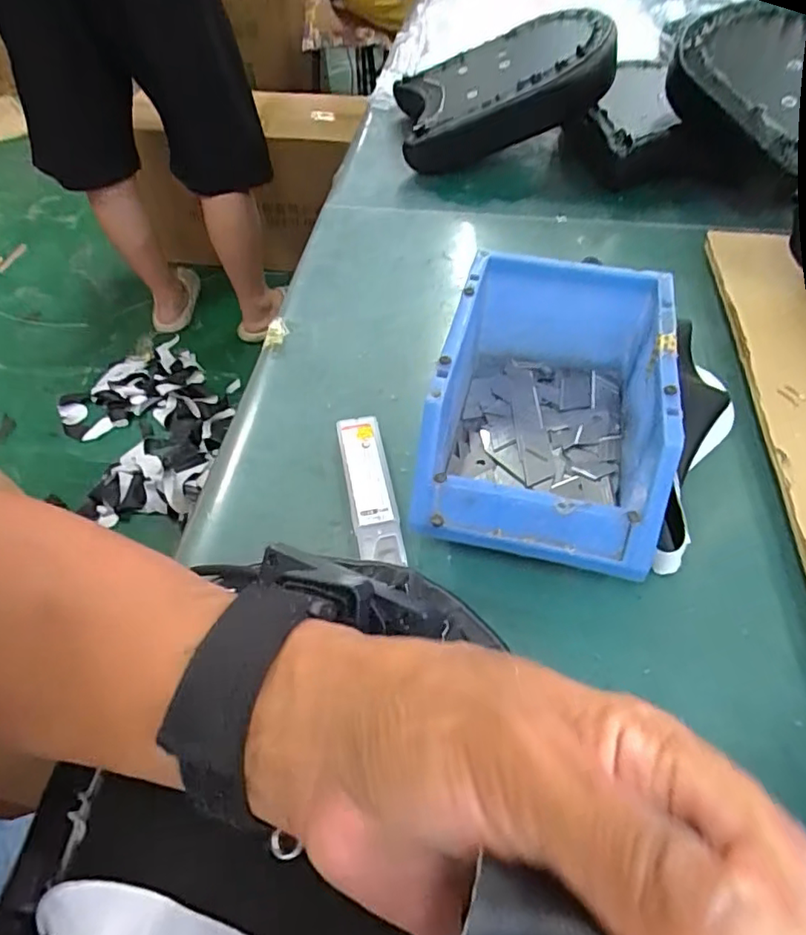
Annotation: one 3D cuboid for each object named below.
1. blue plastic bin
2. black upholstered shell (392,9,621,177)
[{"bbox_3d":[0.084,-0.034,0.326,0.124,0.072,0.177,10,52,11],"label":"blue plastic bin"},{"bbox_3d":[0.099,-0.392,0.606,0.215,0.056,0.171,-18,52,12],"label":"black upholstered shell"}]

